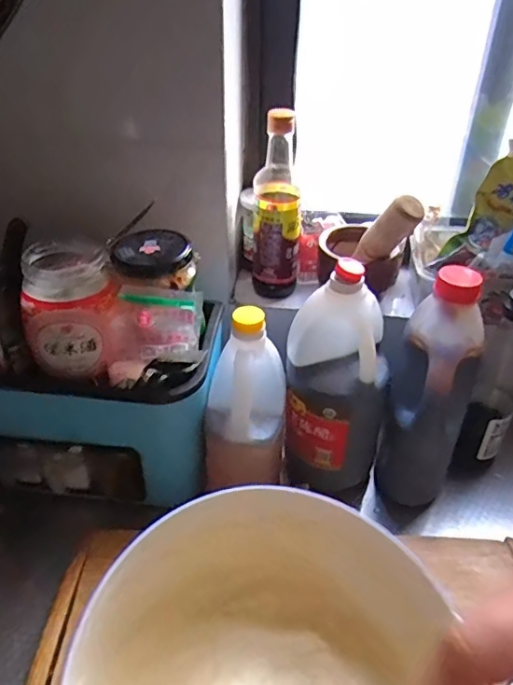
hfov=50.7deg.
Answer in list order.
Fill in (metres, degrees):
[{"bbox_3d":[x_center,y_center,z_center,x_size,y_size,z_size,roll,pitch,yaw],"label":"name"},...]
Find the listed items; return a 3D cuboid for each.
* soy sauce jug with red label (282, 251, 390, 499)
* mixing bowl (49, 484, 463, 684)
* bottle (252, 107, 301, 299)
[{"bbox_3d":[0.088,0.046,0.611,0.114,0.255,0.087,9,38,10],"label":"soy sauce jug with red label"},{"bbox_3d":[-0.002,0.144,0.225,0.165,0.068,0.161,1,37,0],"label":"mixing bowl"},{"bbox_3d":[0.027,-0.176,0.708,0.058,0.245,0.063,3,37,3],"label":"bottle"}]

